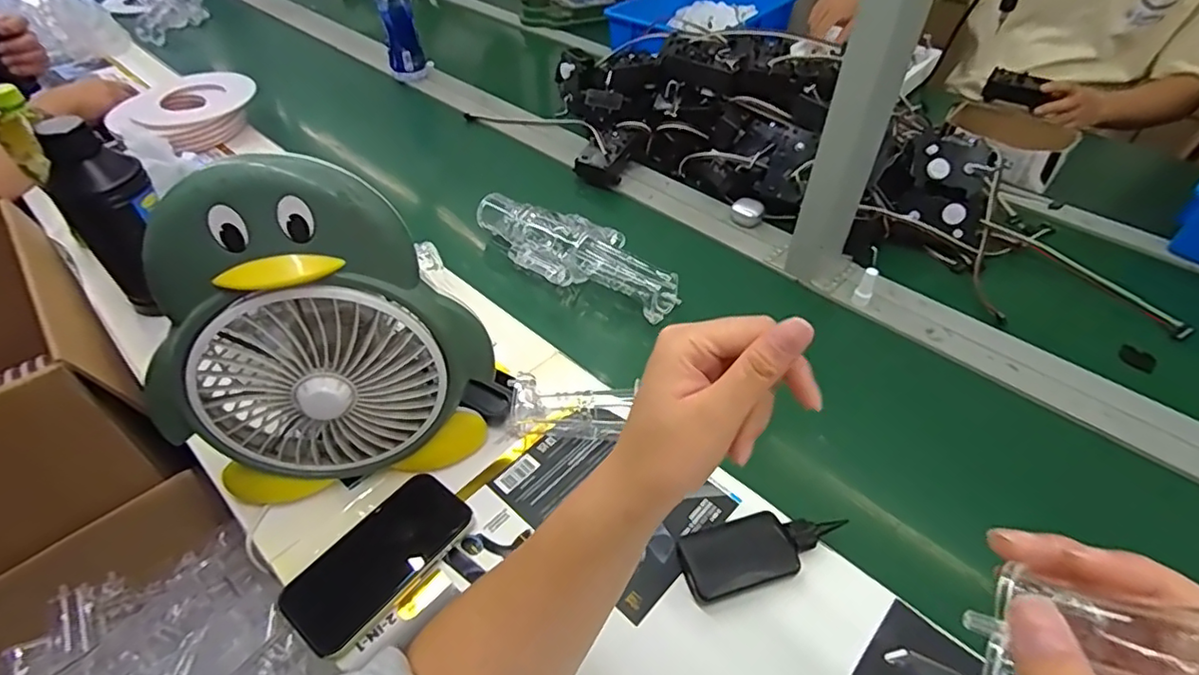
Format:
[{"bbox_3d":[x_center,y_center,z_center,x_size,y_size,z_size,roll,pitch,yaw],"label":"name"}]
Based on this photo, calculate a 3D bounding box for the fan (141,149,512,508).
[{"bbox_3d":[-0.220,0.013,0.463,0.257,0.283,0.075,-12,47,-11],"label":"fan"}]

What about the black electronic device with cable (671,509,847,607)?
[{"bbox_3d":[0.135,0.177,0.490,0.135,0.019,0.053,-12,47,-11],"label":"black electronic device with cable"}]

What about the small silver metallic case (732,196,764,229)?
[{"bbox_3d":[0.214,-0.181,0.855,0.043,0.033,0.045,10,47,9],"label":"small silver metallic case"}]

